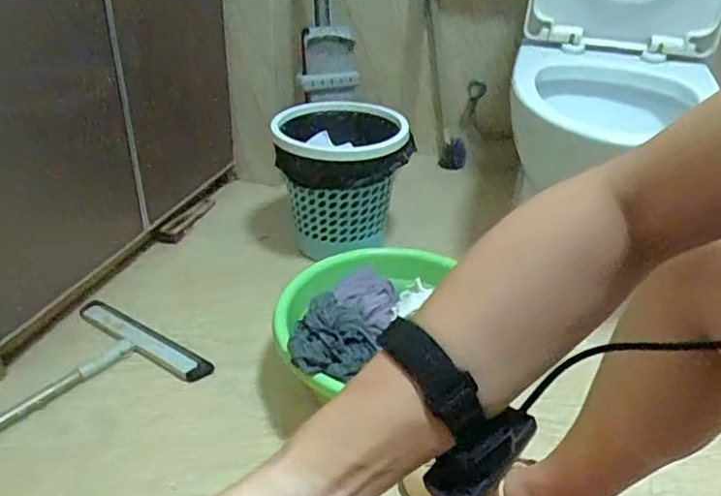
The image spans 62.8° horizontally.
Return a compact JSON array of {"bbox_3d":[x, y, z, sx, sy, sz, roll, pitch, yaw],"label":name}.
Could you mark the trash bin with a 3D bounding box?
[{"bbox_3d":[-0.043,-0.137,1.229,0.257,0.271,0.256,-3,32,-9],"label":"trash bin"}]

